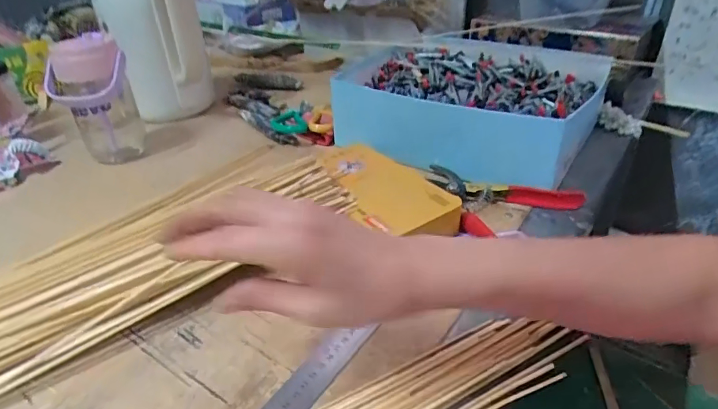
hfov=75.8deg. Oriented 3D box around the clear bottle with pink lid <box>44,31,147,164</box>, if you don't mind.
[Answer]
[{"bbox_3d":[-0.349,-0.133,0.617,0.096,0.159,0.074,-21,37,-26],"label":"clear bottle with pink lid"}]

